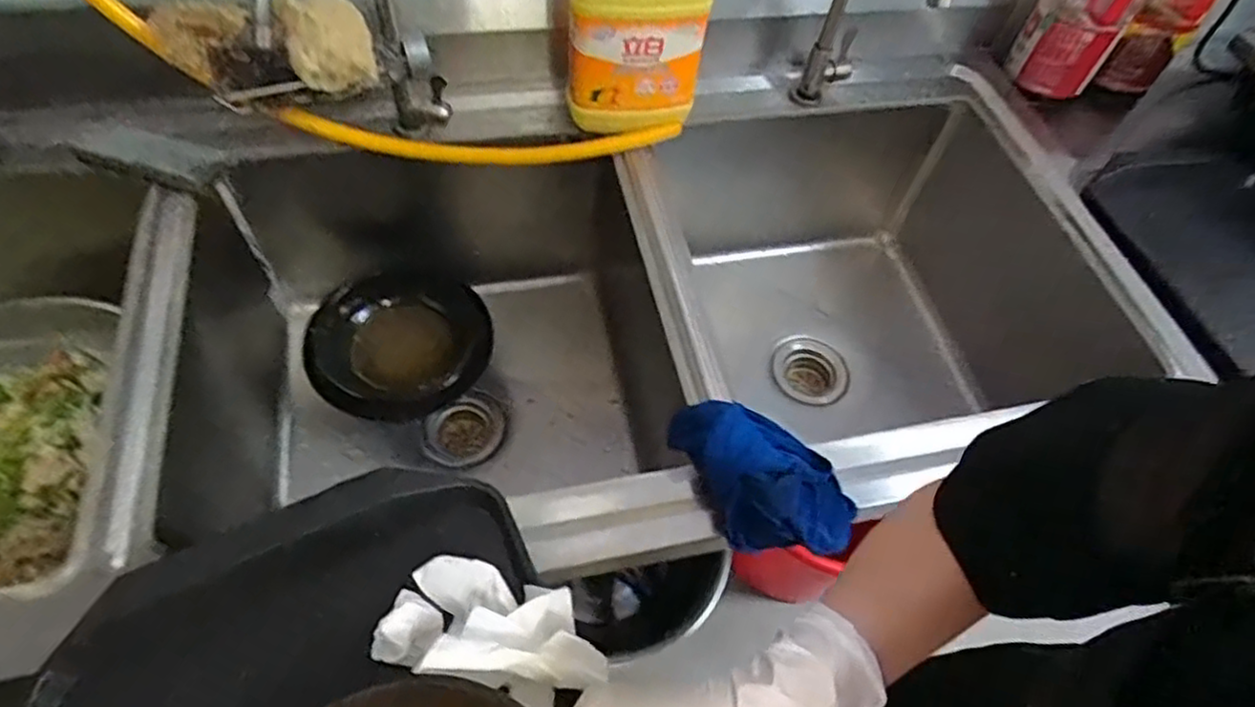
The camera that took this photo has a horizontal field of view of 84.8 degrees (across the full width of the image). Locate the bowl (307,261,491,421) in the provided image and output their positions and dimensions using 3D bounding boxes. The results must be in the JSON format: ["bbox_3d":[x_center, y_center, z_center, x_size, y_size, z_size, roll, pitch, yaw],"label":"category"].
[{"bbox_3d":[-0.295,-0.023,0.883,0.226,0.061,0.175,-30,64,-18],"label":"bowl"}]

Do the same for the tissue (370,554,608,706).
[{"bbox_3d":[-0.080,0.158,0.400,0.130,0.066,0.069,16,59,8],"label":"tissue"}]

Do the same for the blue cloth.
[{"bbox_3d":[0.116,0.101,0.591,0.108,0.042,0.158,-24,62,-16],"label":"blue cloth"}]

